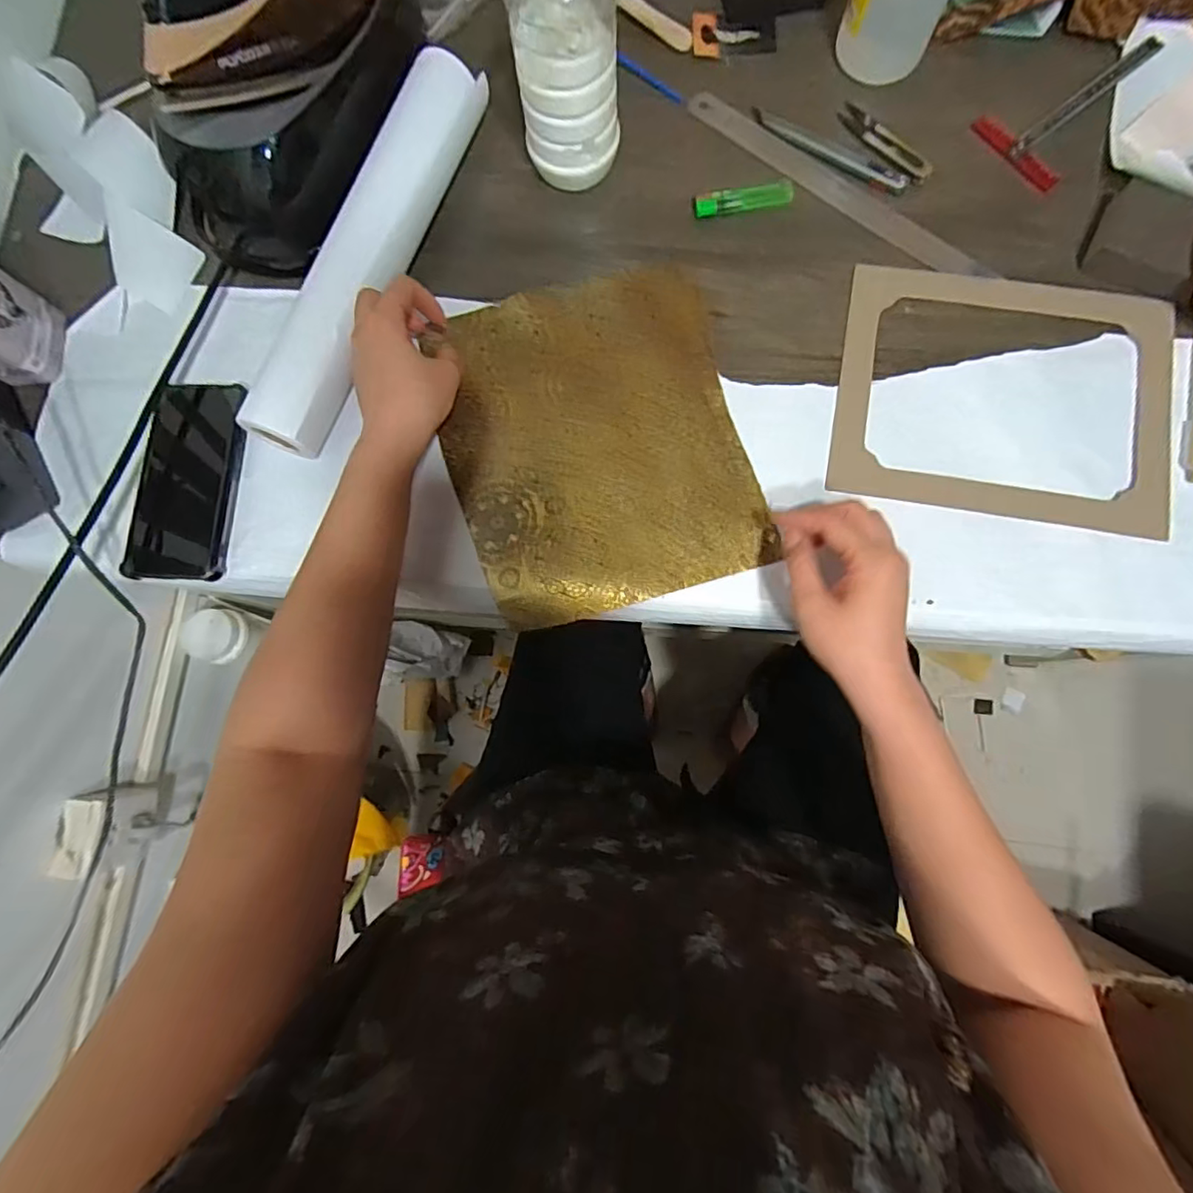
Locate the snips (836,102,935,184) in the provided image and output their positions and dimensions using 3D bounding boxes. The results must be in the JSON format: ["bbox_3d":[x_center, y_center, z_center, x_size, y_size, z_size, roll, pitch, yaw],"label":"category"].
[{"bbox_3d":[0.249,-0.395,0.501,0.025,0.006,0.099,-38,81,-3],"label":"snips"}]

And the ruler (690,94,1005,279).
[{"bbox_3d":[0.202,-0.351,0.498,0.297,0.004,0.029,39,78,8],"label":"ruler"}]

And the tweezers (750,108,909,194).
[{"bbox_3d":[0.200,-0.387,0.502,0.148,0.004,0.021,33,85,7],"label":"tweezers"}]

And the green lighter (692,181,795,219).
[{"bbox_3d":[0.126,-0.341,0.494,0.083,0.009,0.017,-6,81,2],"label":"green lighter"}]

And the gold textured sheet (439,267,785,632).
[{"bbox_3d":[-0.001,-0.129,0.471,0.228,0.009,0.275,-14,81,1],"label":"gold textured sheet"}]

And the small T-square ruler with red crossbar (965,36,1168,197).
[{"bbox_3d":[0.418,-0.431,0.496,0.176,0.004,0.084,-40,81,-3],"label":"small T-square ruler with red crossbar"}]

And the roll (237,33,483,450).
[{"bbox_3d":[-0.184,-0.281,0.478,0.050,0.055,0.352,20,82,6],"label":"roll"}]

